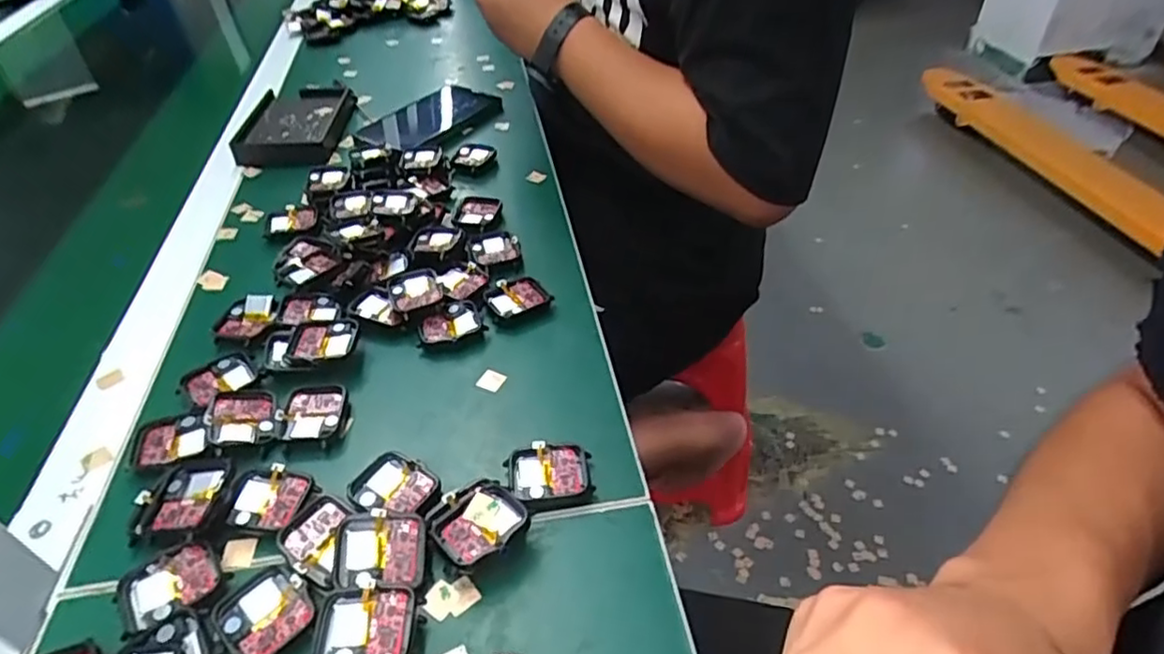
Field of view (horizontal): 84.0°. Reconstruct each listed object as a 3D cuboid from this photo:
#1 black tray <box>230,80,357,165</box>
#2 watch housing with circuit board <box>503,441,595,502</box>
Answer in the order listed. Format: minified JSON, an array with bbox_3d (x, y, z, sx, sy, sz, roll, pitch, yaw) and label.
[{"bbox_3d":[-0.295,-0.221,0.682,0.089,0.029,0.160,-2,42,0],"label":"black tray"},{"bbox_3d":[-0.018,0.081,0.357,0.045,0.011,0.037,-6,42,-5],"label":"watch housing with circuit board"}]

